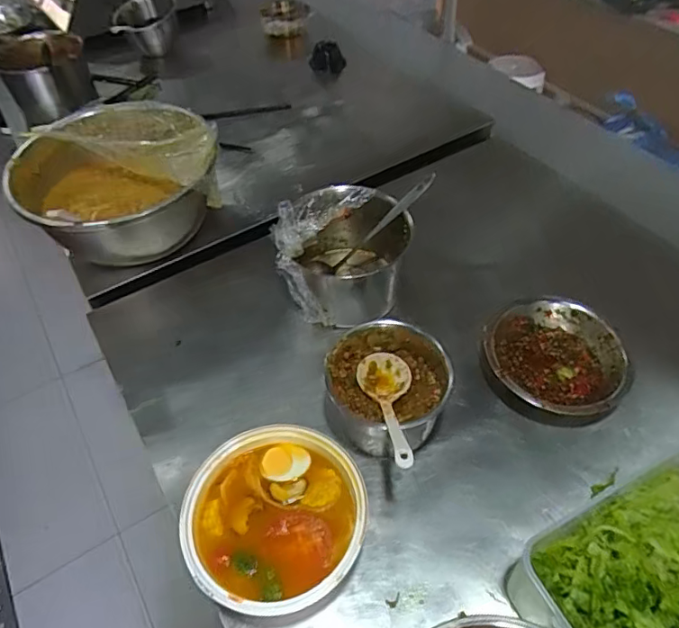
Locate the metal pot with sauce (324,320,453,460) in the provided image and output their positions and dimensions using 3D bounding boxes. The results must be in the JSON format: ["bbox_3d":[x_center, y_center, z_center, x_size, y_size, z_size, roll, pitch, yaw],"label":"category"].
[{"bbox_3d":[0.058,0.084,0.598,0.141,0.102,0.124,-22,53,-16],"label":"metal pot with sauce"}]

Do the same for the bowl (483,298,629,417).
[{"bbox_3d":[0.267,0.054,0.651,0.149,0.046,0.161,-1,50,1],"label":"bowl"}]

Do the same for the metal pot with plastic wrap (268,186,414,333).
[{"bbox_3d":[0.002,-0.086,0.723,0.174,0.122,0.162,-1,50,1],"label":"metal pot with plastic wrap"}]

